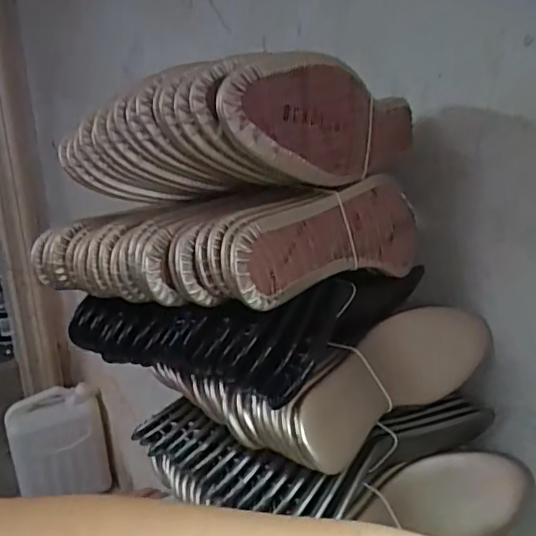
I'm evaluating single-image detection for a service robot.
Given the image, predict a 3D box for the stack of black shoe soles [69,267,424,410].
[{"bbox_3d":[-0.024,0.028,0.450,0.217,0.068,0.190,8,21,31],"label":"stack of black shoe soles"}]

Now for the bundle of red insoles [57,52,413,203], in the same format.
[{"bbox_3d":[-0.016,-0.112,0.448,0.211,0.089,0.217,7,20,30],"label":"bundle of red insoles"}]

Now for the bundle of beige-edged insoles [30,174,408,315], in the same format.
[{"bbox_3d":[-0.029,-0.030,0.439,0.219,0.066,0.206,10,22,35],"label":"bundle of beige-edged insoles"}]

